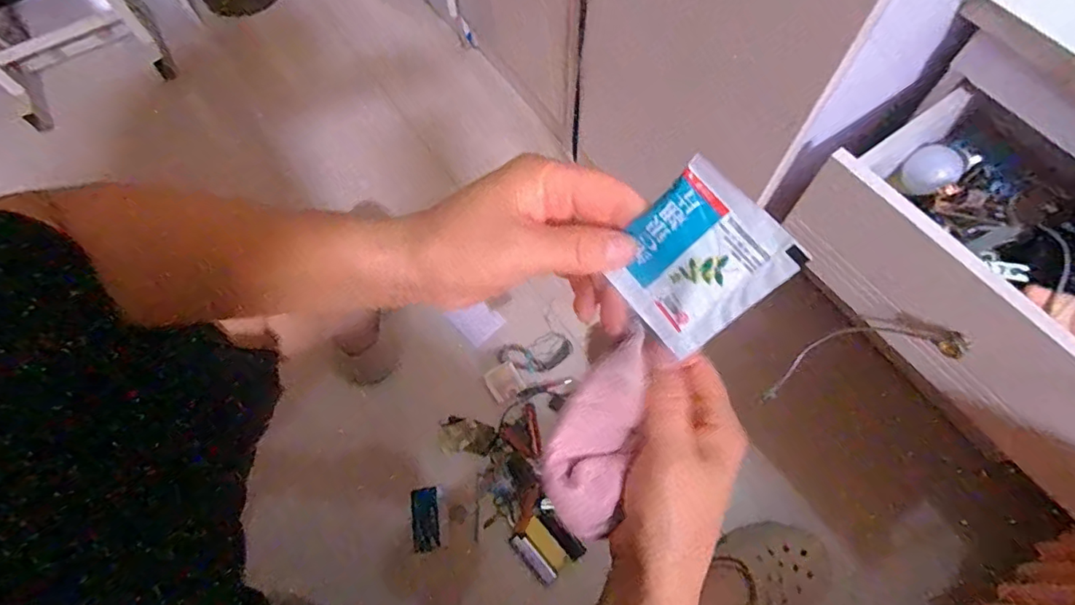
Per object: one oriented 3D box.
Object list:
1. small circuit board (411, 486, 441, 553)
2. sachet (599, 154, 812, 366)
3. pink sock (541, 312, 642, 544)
[{"bbox_3d":[-0.161,0.310,0.757,0.037,0.004,0.083,-10,66,-2],"label":"small circuit board"},{"bbox_3d":[0.070,-0.018,0.239,0.062,0.007,0.071,48,120,12],"label":"sachet"},{"bbox_3d":[0.027,0.065,0.256,0.037,0.033,0.112,16,98,9],"label":"pink sock"}]

